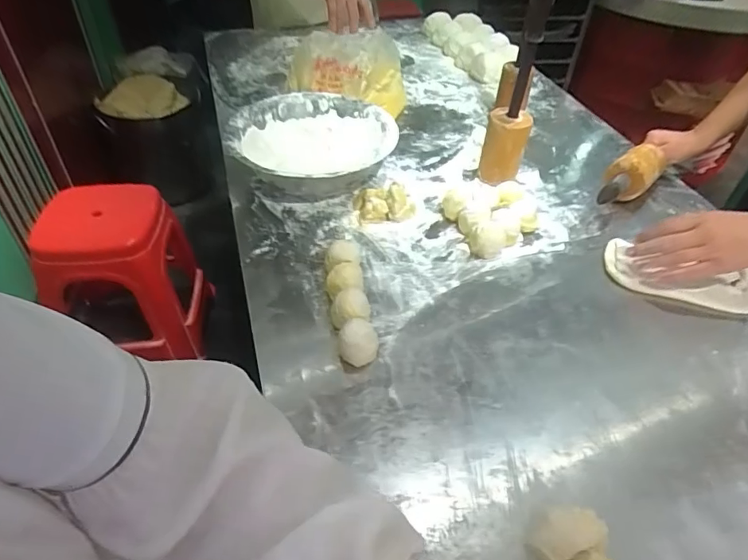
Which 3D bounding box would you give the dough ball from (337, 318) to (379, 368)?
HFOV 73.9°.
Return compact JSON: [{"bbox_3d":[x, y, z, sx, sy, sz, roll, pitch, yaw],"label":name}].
[{"bbox_3d":[-0.018,0.074,0.584,0.046,0.052,0.038,2,44,-1],"label":"dough ball"}]

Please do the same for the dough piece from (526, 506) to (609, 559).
[{"bbox_3d":[0.169,0.229,0.445,0.060,0.045,0.040,-8,45,-11],"label":"dough piece"}]

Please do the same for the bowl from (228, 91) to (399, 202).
[{"bbox_3d":[-0.105,-0.231,0.868,0.271,0.087,0.273,2,44,-2],"label":"bowl"}]

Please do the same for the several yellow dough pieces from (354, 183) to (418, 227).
[{"bbox_3d":[0.017,-0.125,0.793,0.087,0.047,0.060,-6,45,-8],"label":"several yellow dough pieces"}]

